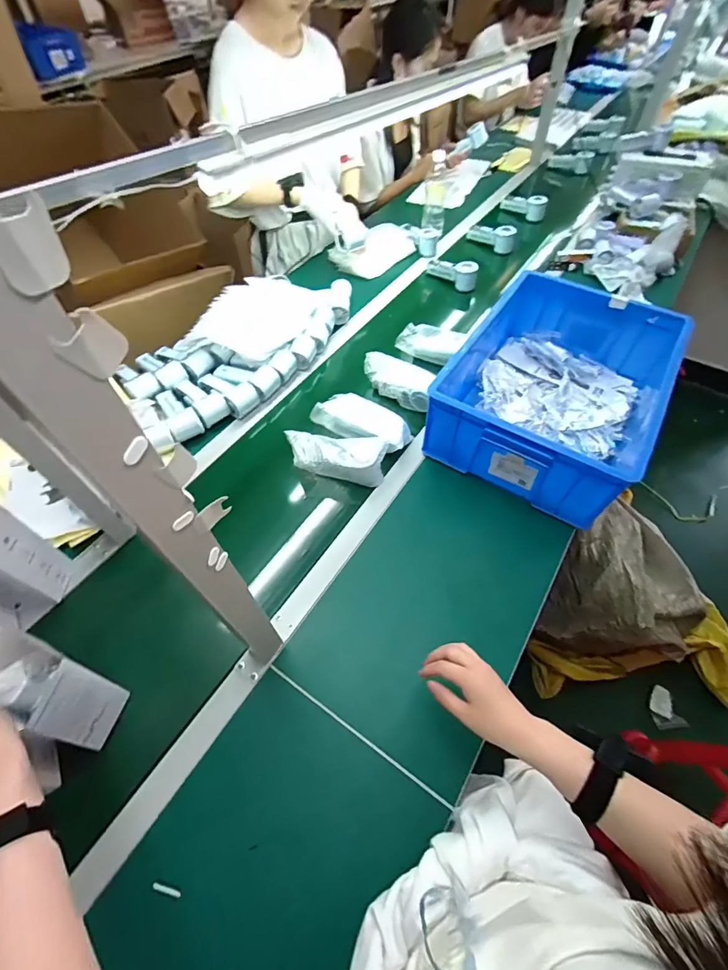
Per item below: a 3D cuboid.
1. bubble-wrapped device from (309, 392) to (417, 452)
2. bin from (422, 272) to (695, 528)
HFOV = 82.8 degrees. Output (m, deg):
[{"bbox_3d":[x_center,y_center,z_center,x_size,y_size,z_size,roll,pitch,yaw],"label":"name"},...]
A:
[{"bbox_3d":[-0.006,-0.129,0.842,0.209,0.059,0.066,27,60,19],"label":"bubble-wrapped device"},{"bbox_3d":[0.371,-0.194,0.807,0.342,0.149,0.463,28,60,20],"label":"bin"}]

